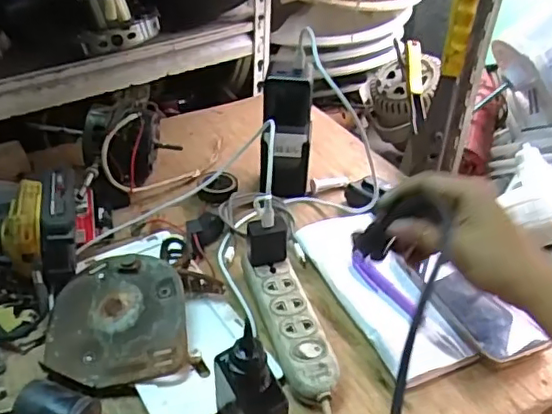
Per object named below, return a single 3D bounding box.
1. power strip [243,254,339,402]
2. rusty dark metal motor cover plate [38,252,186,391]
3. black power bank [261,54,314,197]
[{"bbox_3d":[0.013,0.108,0.545,0.047,0.030,0.166,-10,40,-16],"label":"power strip"},{"bbox_3d":[-0.144,0.100,0.531,0.124,0.008,0.129,-13,49,2],"label":"rusty dark metal motor cover plate"},{"bbox_3d":[0.013,-0.085,0.688,0.058,0.160,0.046,7,38,5],"label":"black power bank"}]

